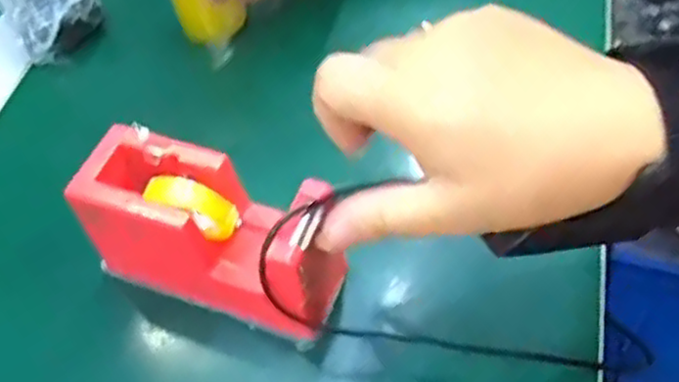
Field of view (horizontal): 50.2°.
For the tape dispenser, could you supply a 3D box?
[{"bbox_3d":[-0.063,0.023,0.374,0.129,0.081,0.052,14,57,18],"label":"tape dispenser"}]

